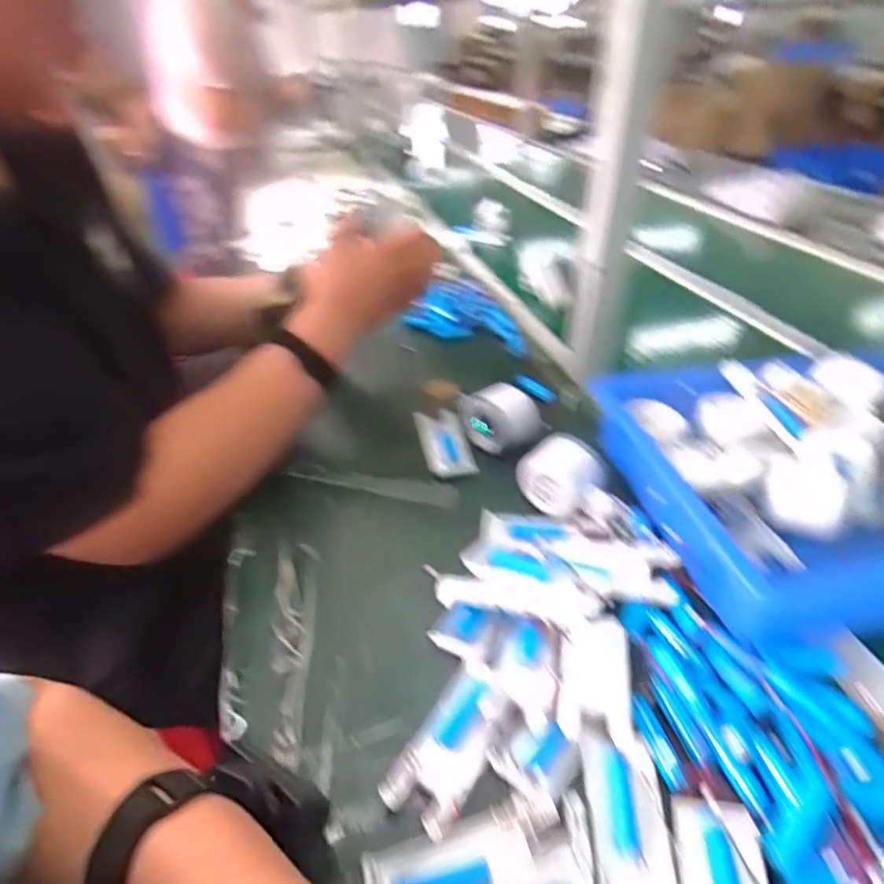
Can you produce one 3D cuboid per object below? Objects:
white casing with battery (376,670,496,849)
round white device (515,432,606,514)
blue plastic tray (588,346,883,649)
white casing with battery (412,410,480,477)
[{"bbox_3d":[0.007,0.188,0.360,0.045,0.013,0.101,20,42,26],"label":"white casing with battery"},{"bbox_3d":[0.110,0.030,0.529,0.071,0.049,0.055,16,40,23],"label":"round white device"},{"bbox_3d":[0.387,0.017,0.504,0.435,0.082,0.266,-5,37,-5],"label":"blue plastic tray"},{"bbox_3d":[0.003,-0.001,0.613,0.050,0.014,0.102,-9,37,-10],"label":"white casing with battery"}]

